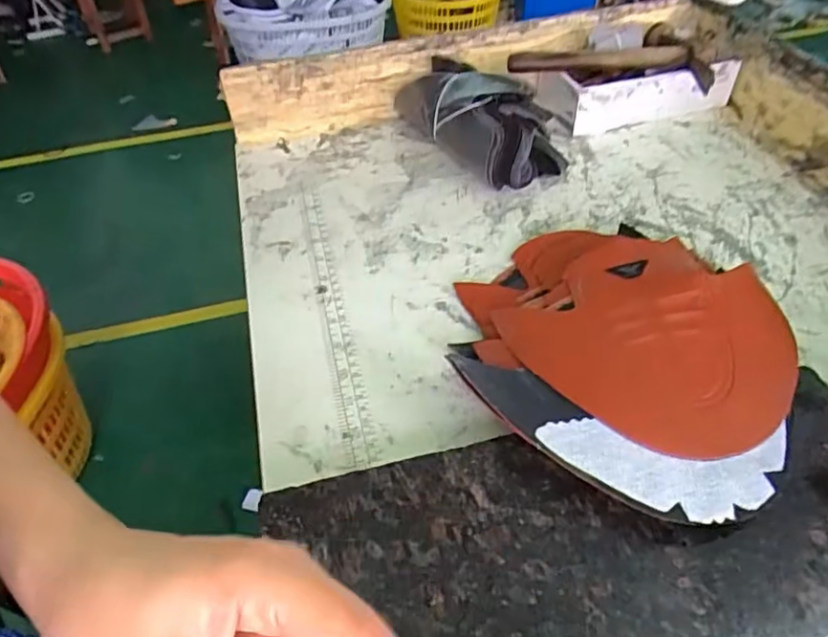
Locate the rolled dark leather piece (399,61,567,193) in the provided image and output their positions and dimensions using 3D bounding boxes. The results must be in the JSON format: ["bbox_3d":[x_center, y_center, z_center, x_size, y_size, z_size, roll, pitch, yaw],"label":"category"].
[{"bbox_3d":[0.064,-0.208,0.619,0.085,0.078,0.196,-29,51,-21],"label":"rolled dark leather piece"}]

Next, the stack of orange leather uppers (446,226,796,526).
[{"bbox_3d":[0.131,0.015,0.416,0.228,0.051,0.227,24,53,24],"label":"stack of orange leather uppers"}]

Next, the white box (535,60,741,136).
[{"bbox_3d":[0.241,-0.249,0.659,0.201,0.057,0.069,-11,47,-6],"label":"white box"}]

